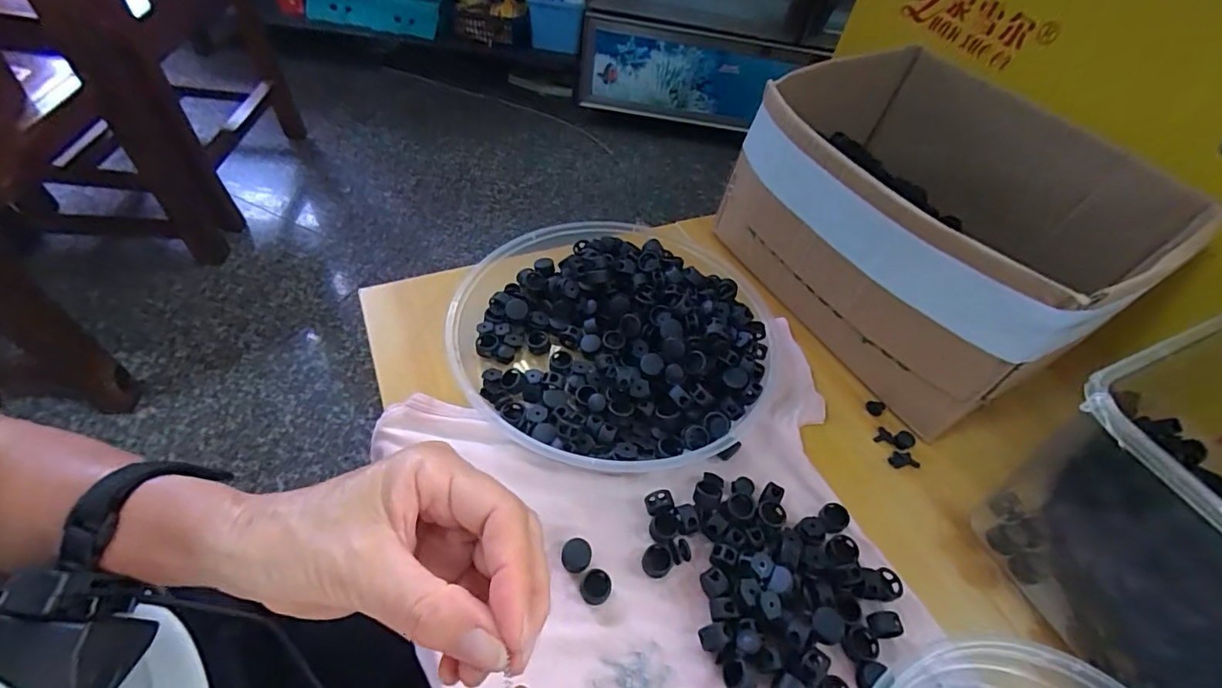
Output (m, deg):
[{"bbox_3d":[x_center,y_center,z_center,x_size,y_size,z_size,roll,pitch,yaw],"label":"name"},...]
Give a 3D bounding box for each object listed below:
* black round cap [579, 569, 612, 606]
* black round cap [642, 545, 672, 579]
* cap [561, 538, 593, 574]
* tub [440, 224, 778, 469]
[{"bbox_3d":[-0.008,0.135,0.286,0.017,0.009,0.017,4,52,-5],"label":"black round cap"},{"bbox_3d":[0.027,0.126,0.297,0.017,0.006,0.017,4,52,-5],"label":"black round cap"},{"bbox_3d":[-0.020,0.122,0.297,0.017,0.006,0.017,4,52,-5],"label":"cap"},{"bbox_3d":[0.005,-0.017,0.383,0.226,0.040,0.233,4,52,-5],"label":"tub"}]

